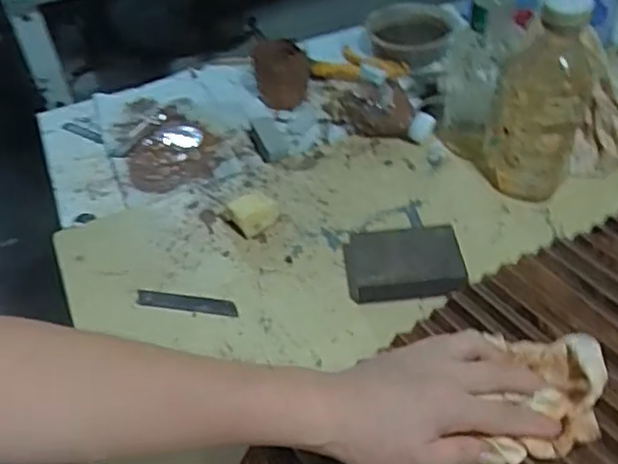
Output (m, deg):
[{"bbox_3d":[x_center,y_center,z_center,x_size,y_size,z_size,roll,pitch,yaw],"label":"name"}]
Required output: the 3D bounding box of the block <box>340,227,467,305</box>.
[{"bbox_3d":[0.086,0.028,0.603,0.103,0.028,0.069,-4,45,0],"label":"block"}]

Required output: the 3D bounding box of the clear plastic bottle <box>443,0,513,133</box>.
[{"bbox_3d":[0.168,-0.166,0.662,0.059,0.204,0.050,7,46,10],"label":"clear plastic bottle"}]

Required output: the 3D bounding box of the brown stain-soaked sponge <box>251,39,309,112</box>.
[{"bbox_3d":[-0.033,-0.190,0.813,0.065,0.099,0.025,-2,55,4],"label":"brown stain-soaked sponge"}]

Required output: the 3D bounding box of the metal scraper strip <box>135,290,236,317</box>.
[{"bbox_3d":[-0.111,0.065,0.605,0.099,0.009,0.018,8,47,12],"label":"metal scraper strip"}]

